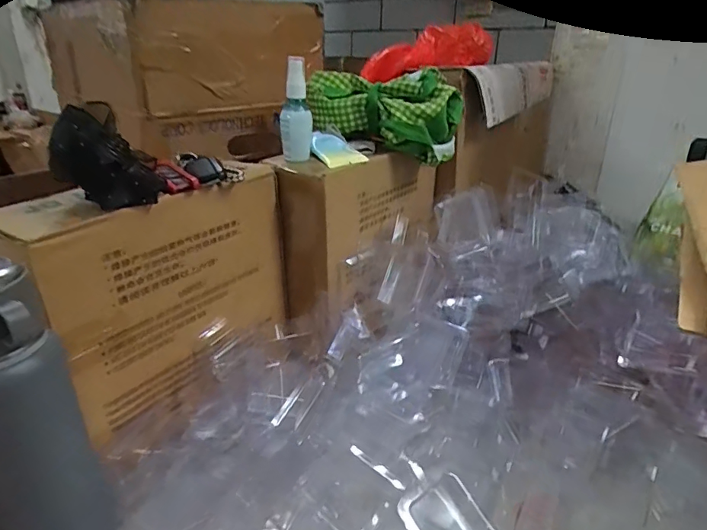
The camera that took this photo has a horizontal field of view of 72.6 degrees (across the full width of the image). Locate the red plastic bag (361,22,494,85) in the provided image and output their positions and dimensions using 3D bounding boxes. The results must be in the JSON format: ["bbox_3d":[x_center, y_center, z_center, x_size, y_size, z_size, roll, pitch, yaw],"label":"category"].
[{"bbox_3d":[0.113,-0.337,0.763,0.210,0.068,0.056,-12,25,7],"label":"red plastic bag"}]

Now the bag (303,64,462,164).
[{"bbox_3d":[0.043,-0.213,0.673,0.213,0.095,0.104,16,29,30],"label":"bag"}]

